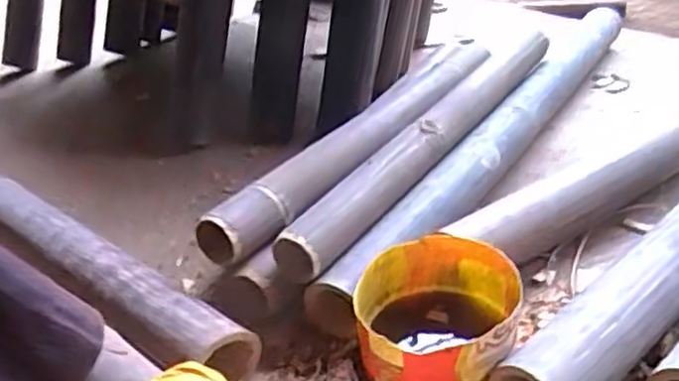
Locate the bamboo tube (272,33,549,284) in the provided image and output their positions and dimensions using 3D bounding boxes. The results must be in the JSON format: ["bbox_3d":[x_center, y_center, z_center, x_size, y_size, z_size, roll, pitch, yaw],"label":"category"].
[{"bbox_3d":[0.124,-0.076,0.924,0.054,0.050,0.584,20,40,33],"label":"bamboo tube"}]

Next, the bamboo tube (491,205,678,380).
[{"bbox_3d":[0.327,0.089,0.721,0.465,0.082,0.078,-29,39,-31],"label":"bamboo tube"}]

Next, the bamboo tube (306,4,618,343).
[{"bbox_3d":[0.225,-0.082,0.963,0.081,0.068,0.804,17,39,31],"label":"bamboo tube"}]

